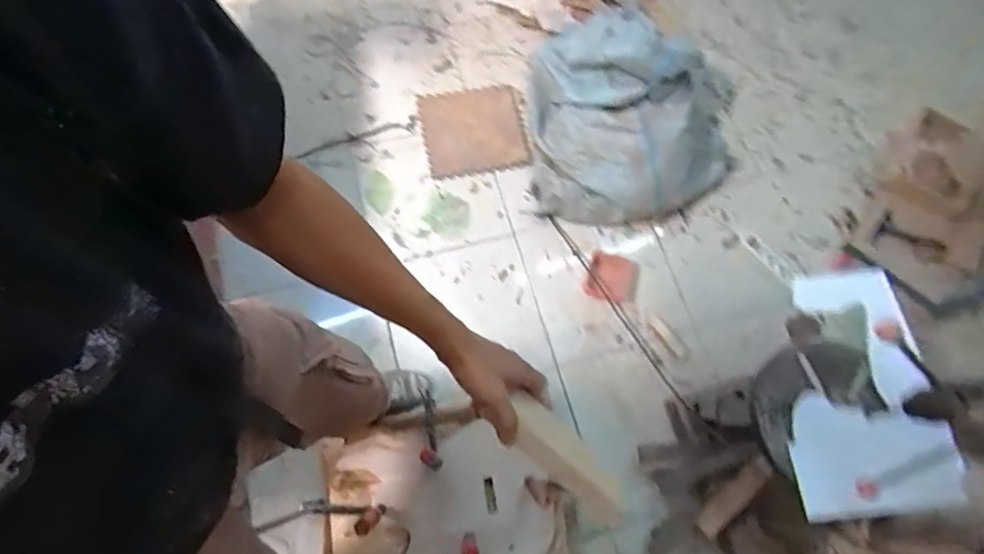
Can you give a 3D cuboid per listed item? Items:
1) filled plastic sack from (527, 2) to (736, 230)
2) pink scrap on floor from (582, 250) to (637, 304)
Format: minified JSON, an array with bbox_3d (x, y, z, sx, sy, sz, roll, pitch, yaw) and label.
[{"bbox_3d":[0.428,-0.530,1.472,0.636,0.319,0.708,10,69,1],"label":"filled plastic sack"},{"bbox_3d":[0.330,0.004,1.446,0.130,0.011,0.129,20,90,12],"label":"pink scrap on floor"}]

